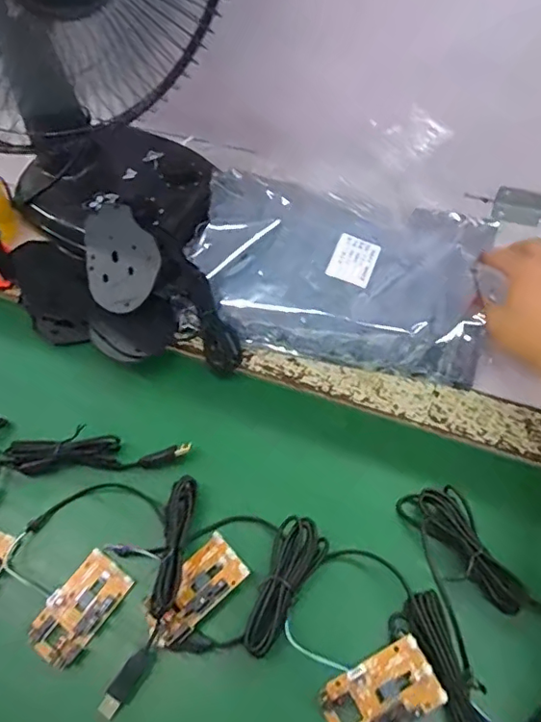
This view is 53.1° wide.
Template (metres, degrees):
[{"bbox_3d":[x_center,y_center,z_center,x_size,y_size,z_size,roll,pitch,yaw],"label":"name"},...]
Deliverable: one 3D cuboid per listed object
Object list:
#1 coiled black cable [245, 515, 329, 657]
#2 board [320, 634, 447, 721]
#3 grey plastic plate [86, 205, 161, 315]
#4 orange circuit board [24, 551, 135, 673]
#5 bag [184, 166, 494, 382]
[{"bbox_3d":[0.012,0.165,0.398,0.036,0.015,0.097,19,64,11],"label":"coiled black cable"},{"bbox_3d":[0.074,0.225,0.363,0.074,0.022,0.044,-26,65,-13],"label":"board"},{"bbox_3d":[-0.141,-0.099,0.515,0.069,0.005,0.103,-15,80,7],"label":"grey plastic plate"},{"bbox_3d":[-0.146,0.189,0.414,0.045,0.010,0.077,34,67,17],"label":"orange circuit board"},{"bbox_3d":[0.065,-0.093,0.527,0.284,0.058,0.178,13,63,7],"label":"bag"}]

